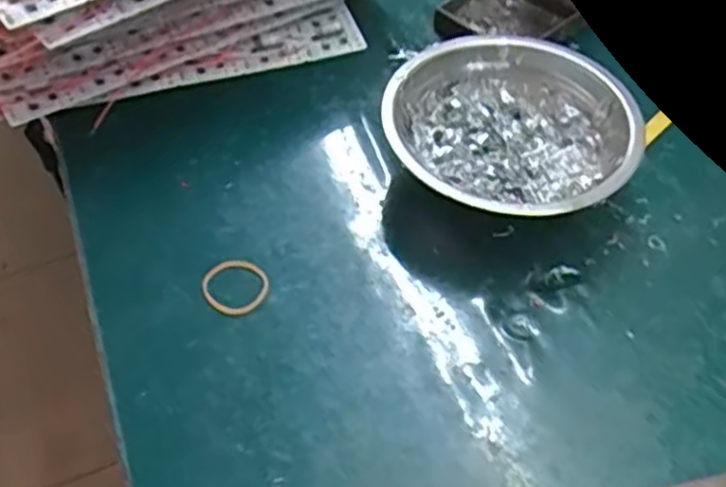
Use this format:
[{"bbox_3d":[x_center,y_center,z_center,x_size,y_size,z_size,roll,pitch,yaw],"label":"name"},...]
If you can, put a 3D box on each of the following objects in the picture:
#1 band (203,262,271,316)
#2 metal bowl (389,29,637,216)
[{"bbox_3d":[-0.061,0.020,0.355,0.028,0.004,0.032,-36,60,-24],"label":"band"},{"bbox_3d":[0.078,-0.055,0.387,0.123,0.041,0.122,0,52,0],"label":"metal bowl"}]

